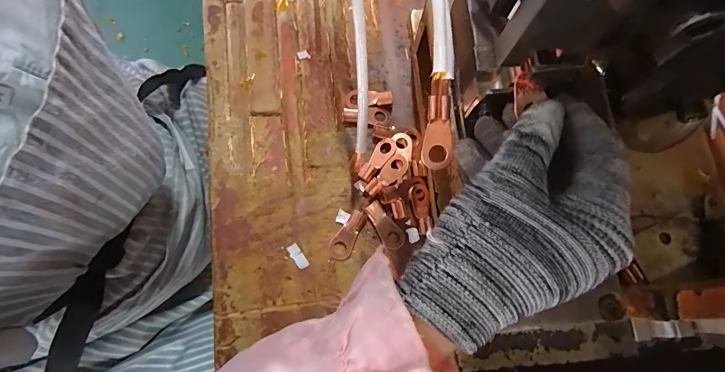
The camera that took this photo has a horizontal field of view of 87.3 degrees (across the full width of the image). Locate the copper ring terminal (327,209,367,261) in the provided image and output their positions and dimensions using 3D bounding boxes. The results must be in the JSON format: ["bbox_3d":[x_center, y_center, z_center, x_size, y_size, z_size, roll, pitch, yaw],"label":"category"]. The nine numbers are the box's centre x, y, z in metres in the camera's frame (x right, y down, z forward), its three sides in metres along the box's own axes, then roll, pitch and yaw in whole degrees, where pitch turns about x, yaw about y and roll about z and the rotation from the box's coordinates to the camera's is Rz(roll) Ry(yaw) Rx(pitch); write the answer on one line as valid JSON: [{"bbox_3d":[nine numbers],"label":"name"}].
[{"bbox_3d":[-0.012,0.040,0.308,0.018,0.007,0.042,31,76,5],"label":"copper ring terminal"}]

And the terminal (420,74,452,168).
[{"bbox_3d":[0.043,-0.035,0.216,0.015,0.007,0.051,2,102,-1],"label":"terminal"}]

